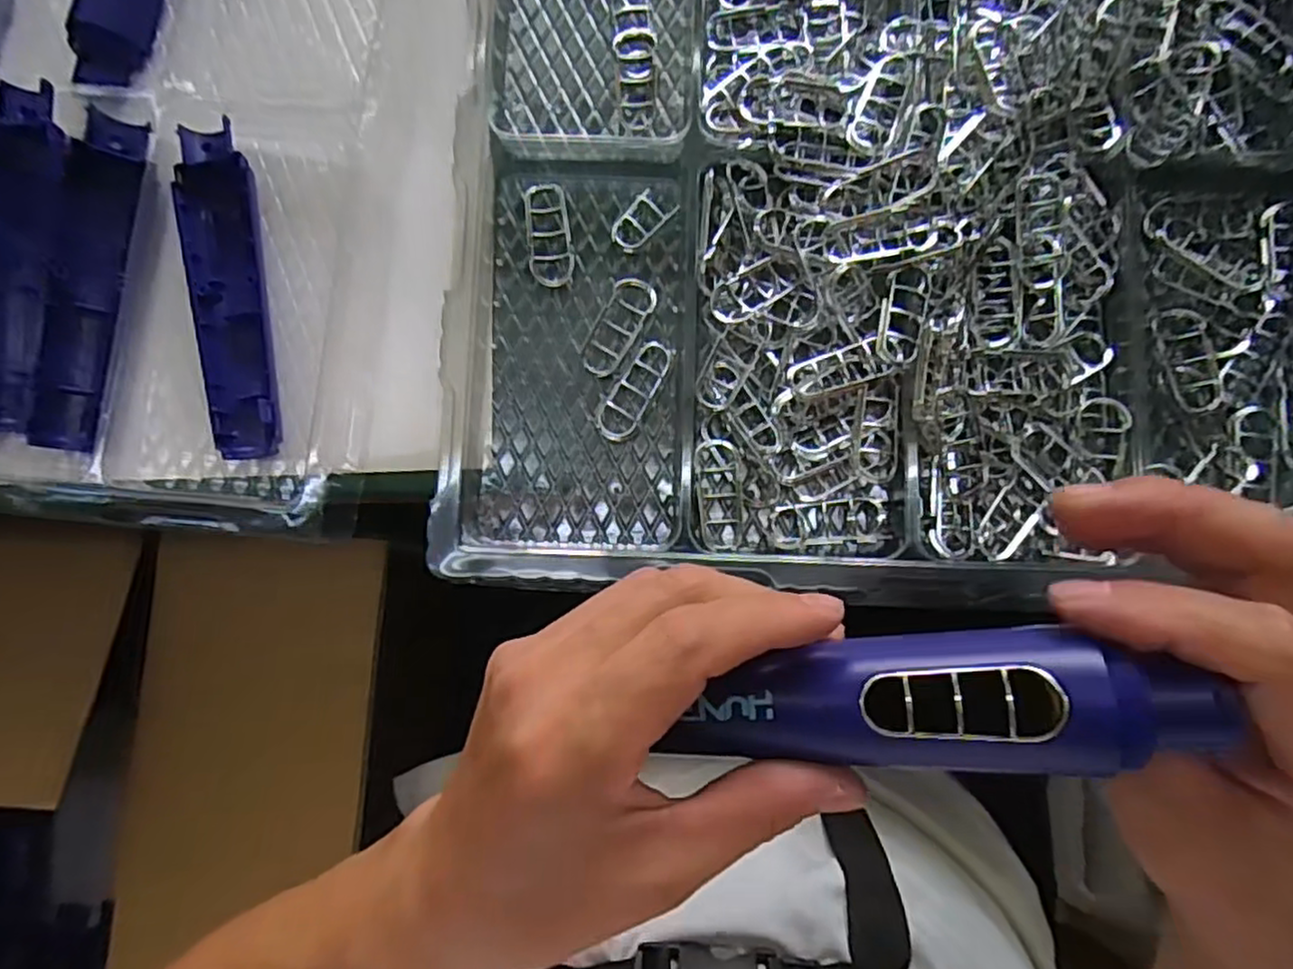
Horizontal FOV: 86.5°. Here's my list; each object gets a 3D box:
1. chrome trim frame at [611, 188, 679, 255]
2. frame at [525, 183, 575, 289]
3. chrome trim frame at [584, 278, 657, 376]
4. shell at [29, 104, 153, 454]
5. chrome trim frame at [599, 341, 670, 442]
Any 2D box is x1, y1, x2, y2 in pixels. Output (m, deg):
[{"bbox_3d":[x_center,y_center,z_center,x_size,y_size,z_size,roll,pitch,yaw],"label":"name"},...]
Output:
[{"bbox_3d":[-0.002,-0.134,0.352,0.020,0.007,0.035,41,86,5],"label":"chrome trim frame"},{"bbox_3d":[-0.050,-0.128,0.351,0.022,0.007,0.055,-6,83,1],"label":"frame"},{"bbox_3d":[-0.014,-0.079,0.346,0.022,0.009,0.051,28,85,4],"label":"chrome trim frame"},{"bbox_3d":[-0.279,-0.102,0.343,0.030,0.018,0.169,8,84,2],"label":"shell"},{"bbox_3d":[-0.006,-0.046,0.343,0.019,0.009,0.054,30,85,4],"label":"chrome trim frame"}]

